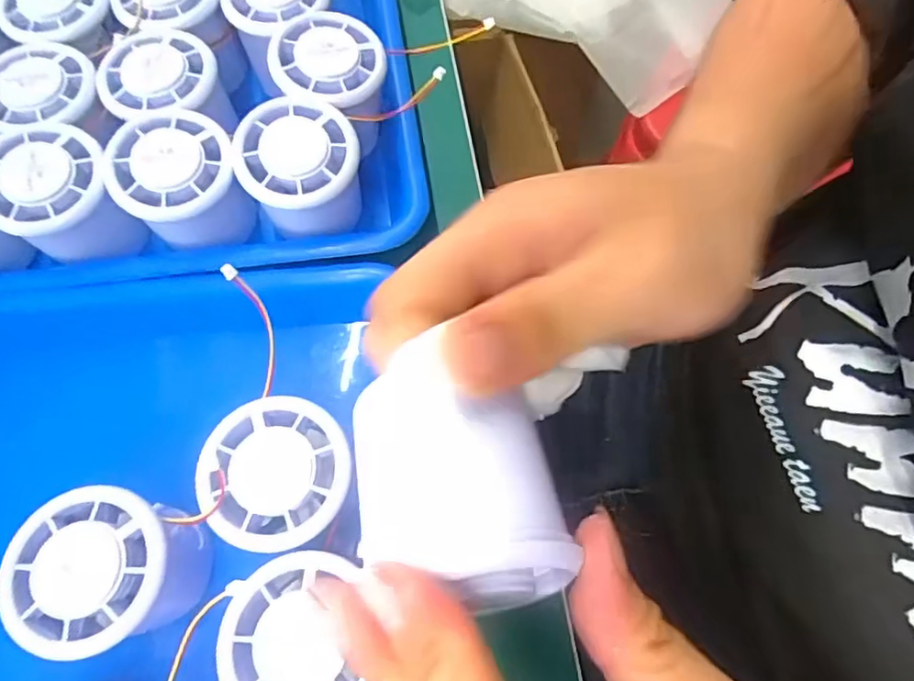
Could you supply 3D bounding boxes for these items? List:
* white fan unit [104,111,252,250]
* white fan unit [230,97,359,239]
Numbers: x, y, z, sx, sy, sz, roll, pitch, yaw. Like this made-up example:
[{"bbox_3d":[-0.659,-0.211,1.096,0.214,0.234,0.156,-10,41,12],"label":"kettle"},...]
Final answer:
[{"bbox_3d":[-0.128,-0.072,0.274,0.054,0.038,0.057,0,70,1],"label":"white fan unit"},{"bbox_3d":[-0.074,-0.081,0.278,0.054,0.039,0.059,0,70,1],"label":"white fan unit"}]

